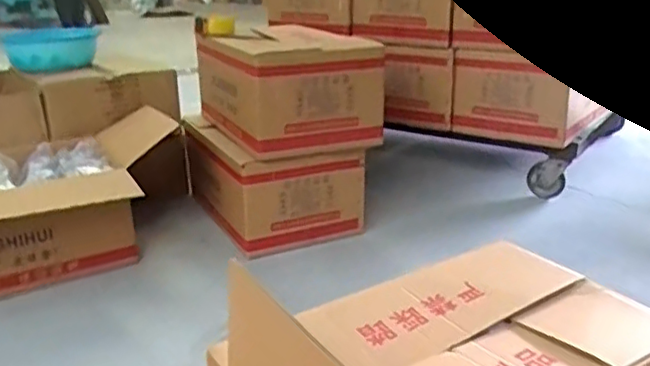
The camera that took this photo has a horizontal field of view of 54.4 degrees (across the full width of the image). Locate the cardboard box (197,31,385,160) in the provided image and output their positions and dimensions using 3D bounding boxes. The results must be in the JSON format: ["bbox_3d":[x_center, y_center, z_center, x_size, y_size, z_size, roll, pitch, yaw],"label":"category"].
[{"bbox_3d":[-0.106,-0.275,1.862,0.425,0.294,0.472,-12,24,-27],"label":"cardboard box"}]

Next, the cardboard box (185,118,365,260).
[{"bbox_3d":[-0.148,-0.018,1.855,0.427,0.267,0.423,-11,23,-24],"label":"cardboard box"}]

